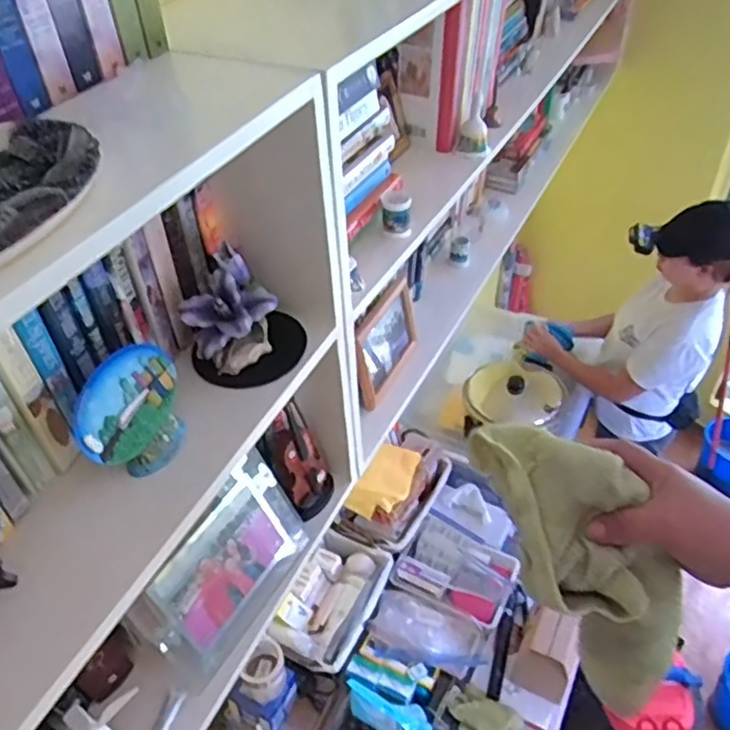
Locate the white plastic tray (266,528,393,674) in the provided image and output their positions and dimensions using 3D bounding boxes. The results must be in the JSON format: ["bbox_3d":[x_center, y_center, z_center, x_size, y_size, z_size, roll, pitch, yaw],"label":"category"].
[{"bbox_3d":[-0.081,0.576,1.617,0.188,0.090,0.326,17,47,21],"label":"white plastic tray"}]

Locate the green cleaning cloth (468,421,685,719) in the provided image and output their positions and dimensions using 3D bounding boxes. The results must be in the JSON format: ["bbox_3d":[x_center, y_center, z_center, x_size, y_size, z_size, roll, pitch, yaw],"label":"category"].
[{"bbox_3d":[0.146,0.144,0.447,0.078,0.099,0.214,-28,92,-24],"label":"green cleaning cloth"}]

